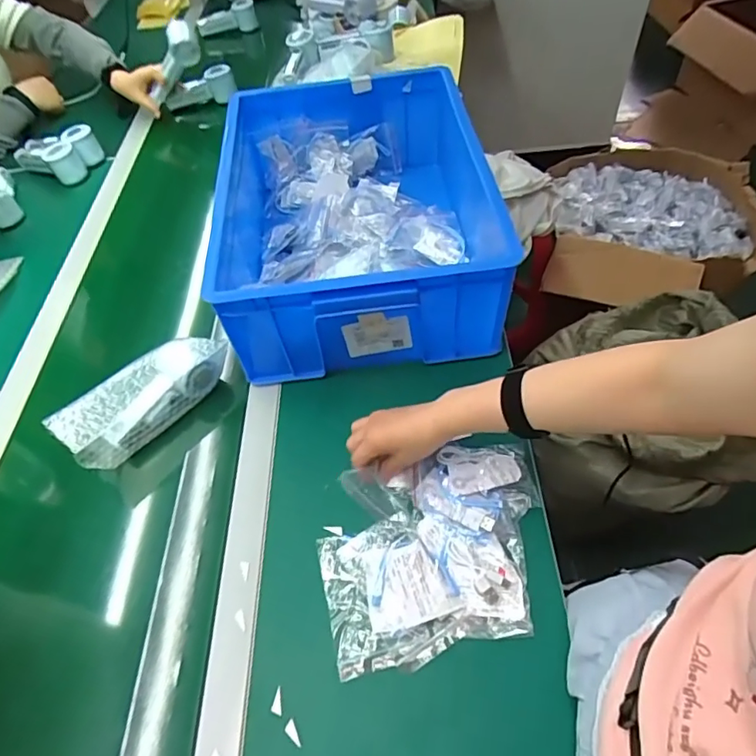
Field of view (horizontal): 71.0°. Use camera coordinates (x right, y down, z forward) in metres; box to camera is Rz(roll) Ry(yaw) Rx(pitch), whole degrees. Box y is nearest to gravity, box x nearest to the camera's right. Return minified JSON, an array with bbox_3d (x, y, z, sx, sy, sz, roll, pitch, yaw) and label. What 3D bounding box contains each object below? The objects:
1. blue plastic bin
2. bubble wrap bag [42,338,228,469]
[{"bbox_3d":[-0.019,-0.228,0.753,0.370,0.176,0.447,-8,55,-2],"label":"blue plastic bin"},{"bbox_3d":[-0.280,0.019,0.647,0.061,0.072,0.205,34,63,24],"label":"bubble wrap bag"}]

